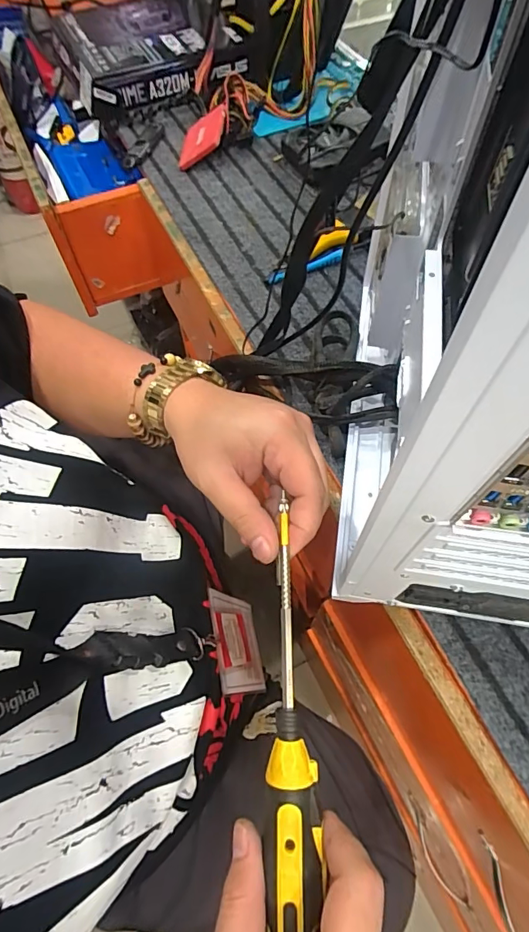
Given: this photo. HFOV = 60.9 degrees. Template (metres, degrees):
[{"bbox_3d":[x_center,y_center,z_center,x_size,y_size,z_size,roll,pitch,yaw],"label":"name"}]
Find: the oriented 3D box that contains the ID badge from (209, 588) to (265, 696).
[{"bbox_3d":[-0.026,0.184,0.465,0.004,0.131,0.092,-17,62,10],"label":"ID badge"}]

